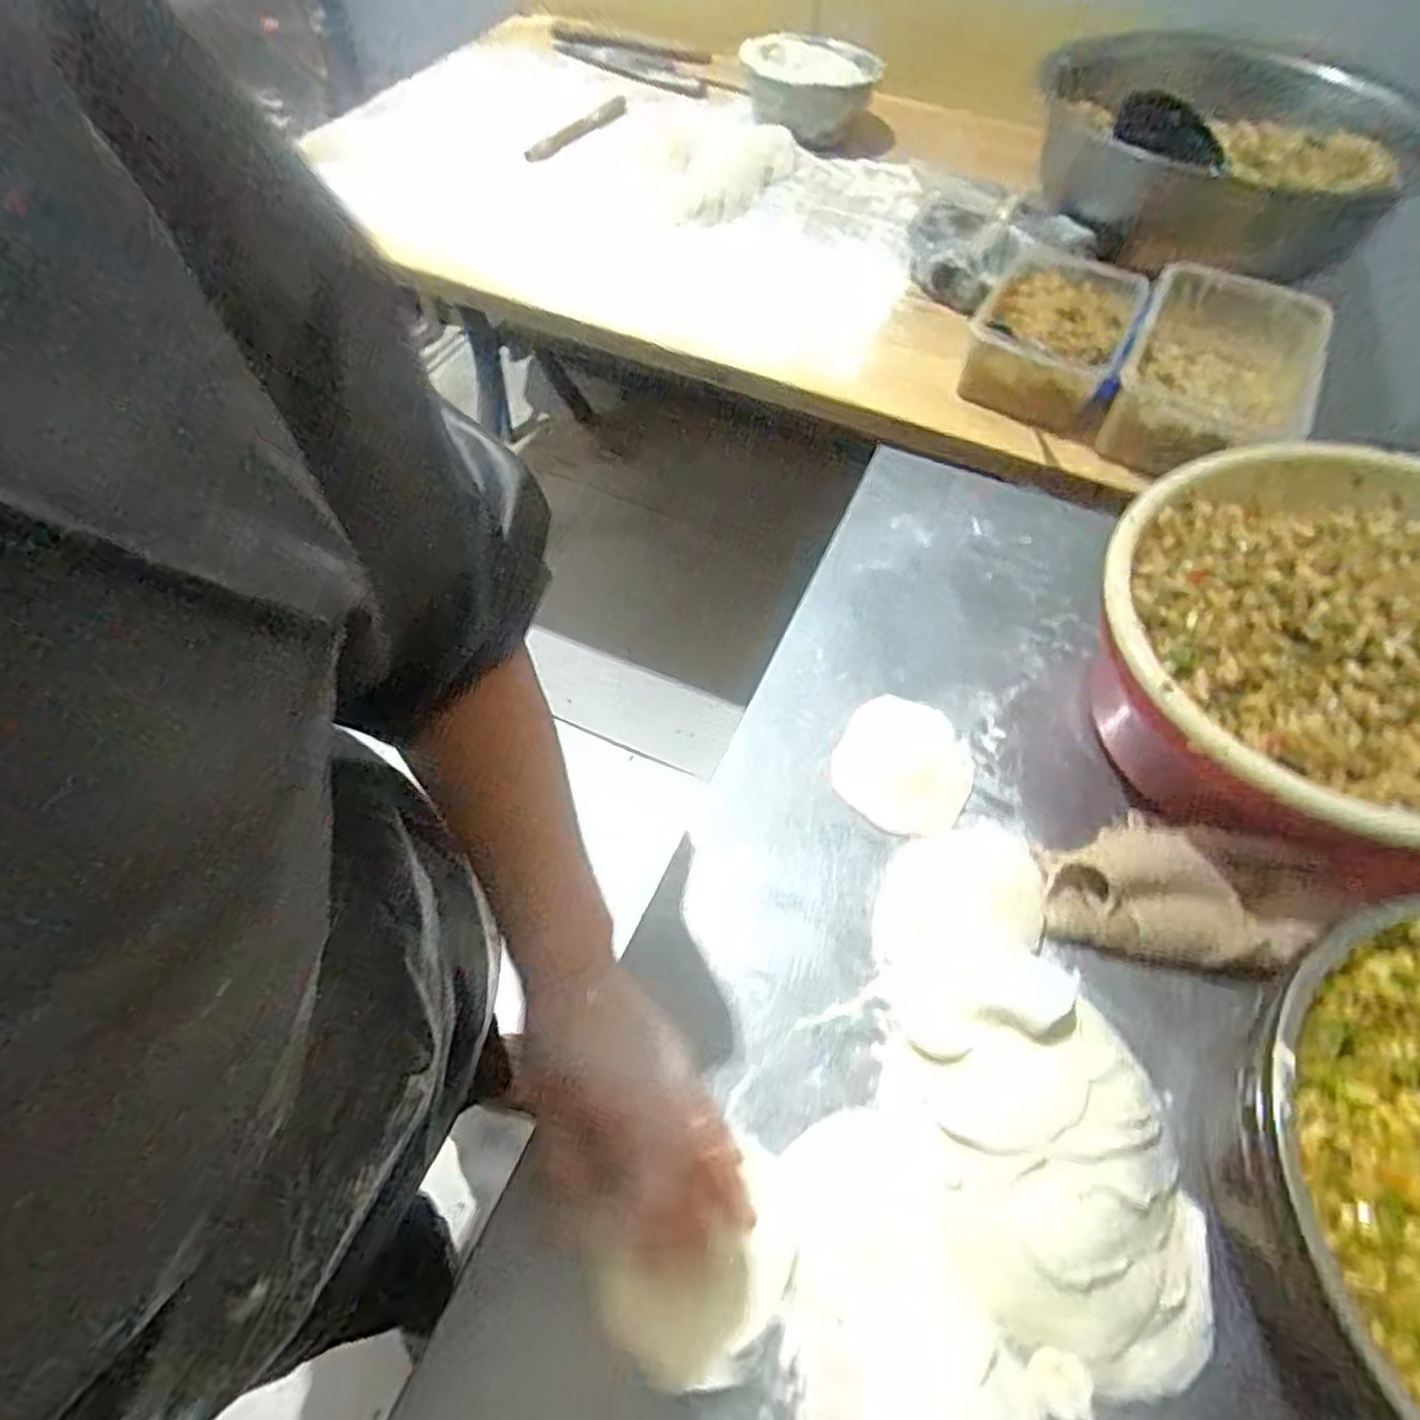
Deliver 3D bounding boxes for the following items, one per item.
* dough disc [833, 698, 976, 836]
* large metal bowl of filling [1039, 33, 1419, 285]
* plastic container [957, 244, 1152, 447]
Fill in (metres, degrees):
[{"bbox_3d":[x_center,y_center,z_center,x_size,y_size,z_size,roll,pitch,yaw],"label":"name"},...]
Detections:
[{"bbox_3d":[0.137,0.039,0.519,0.092,0.008,0.102,24,61,16],"label":"dough disc"},{"bbox_3d":[0.631,-0.733,0.926,0.388,0.151,0.472,9,59,3],"label":"large metal bowl of filling"},{"bbox_3d":[0.391,-0.435,0.842,0.165,0.089,0.238,24,61,12],"label":"plastic container"}]

